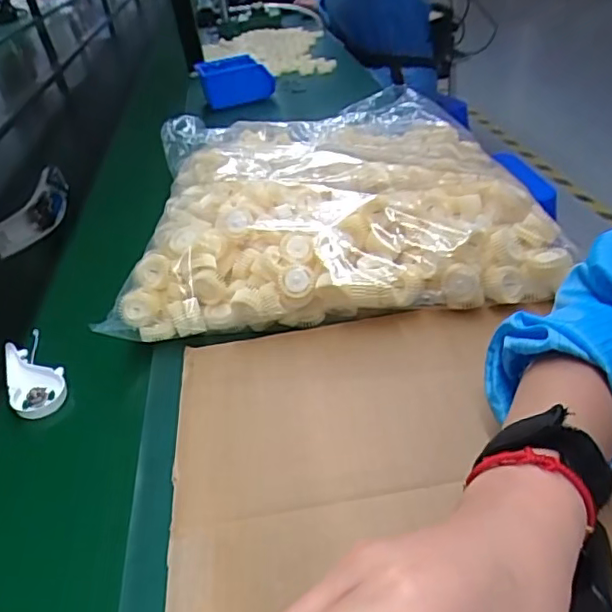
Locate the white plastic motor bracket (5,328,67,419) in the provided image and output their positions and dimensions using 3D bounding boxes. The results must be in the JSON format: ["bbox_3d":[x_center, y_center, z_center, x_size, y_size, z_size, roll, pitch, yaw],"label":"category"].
[{"bbox_3d":[-0.244,0.062,0.516,0.045,0.030,0.081,-26,39,-24],"label":"white plastic motor bracket"}]

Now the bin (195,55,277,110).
[{"bbox_3d":[-0.119,-0.407,1.049,0.134,0.087,0.068,-23,38,-21],"label":"bin"}]

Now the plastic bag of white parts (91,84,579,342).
[{"bbox_3d":[0.019,-0.149,0.677,0.406,0.081,0.480,-6,35,3],"label":"plastic bag of white parts"}]

